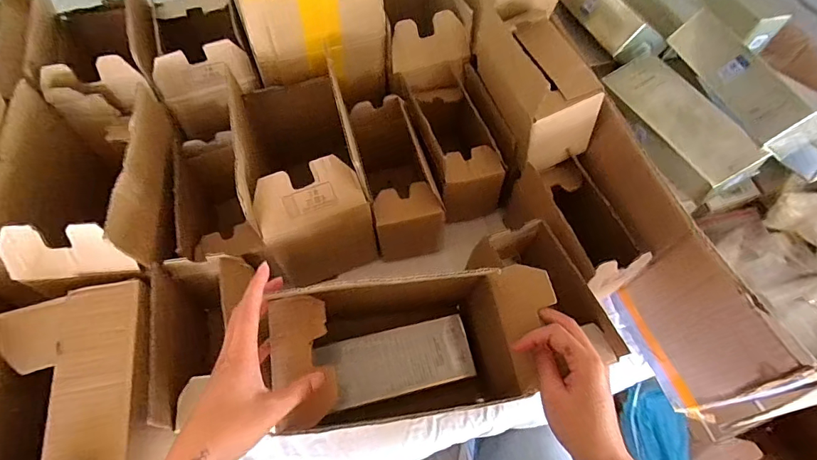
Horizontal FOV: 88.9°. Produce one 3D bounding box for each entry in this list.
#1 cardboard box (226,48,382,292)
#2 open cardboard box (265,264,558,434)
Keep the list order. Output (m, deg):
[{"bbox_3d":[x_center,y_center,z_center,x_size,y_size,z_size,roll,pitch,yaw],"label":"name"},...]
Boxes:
[{"bbox_3d":[-0.142,-0.077,0.573,0.142,0.218,0.243,-15,61,-12],"label":"cardboard box"},{"bbox_3d":[0.001,0.128,0.461,0.273,0.202,0.129,-6,60,-7],"label":"open cardboard box"}]

